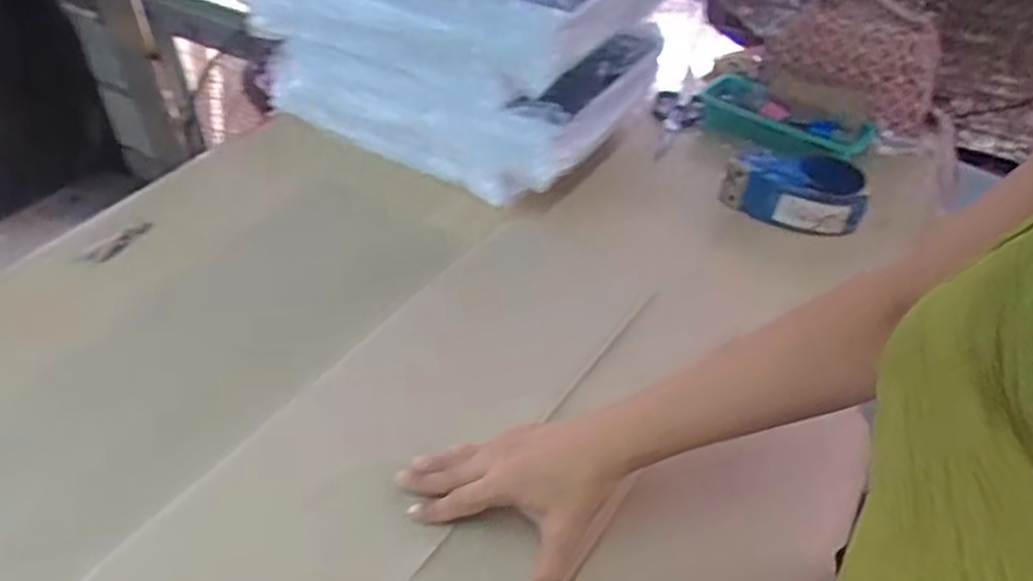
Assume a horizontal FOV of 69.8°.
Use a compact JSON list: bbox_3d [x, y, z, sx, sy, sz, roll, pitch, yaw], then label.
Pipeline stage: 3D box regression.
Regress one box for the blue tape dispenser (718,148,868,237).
[{"bbox_3d":[0.328,-0.121,0.879,0.156,0.058,0.075,13,45,18],"label":"blue tape dispenser"}]

